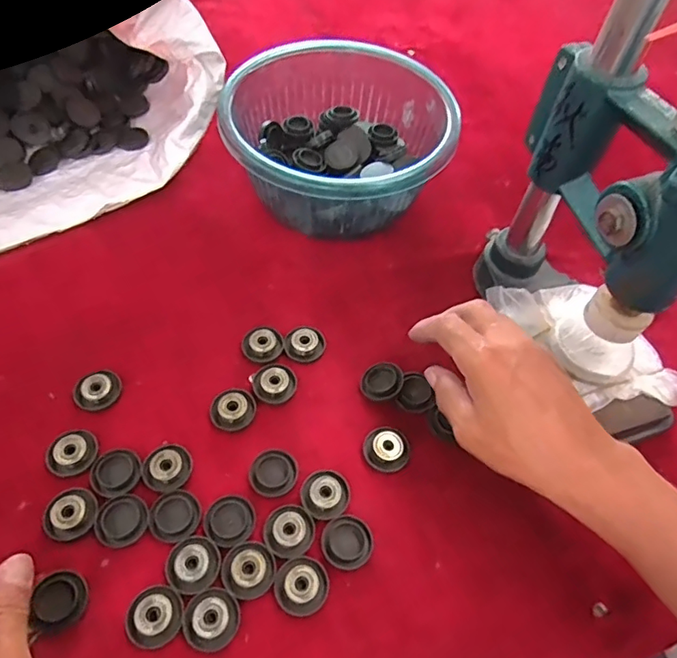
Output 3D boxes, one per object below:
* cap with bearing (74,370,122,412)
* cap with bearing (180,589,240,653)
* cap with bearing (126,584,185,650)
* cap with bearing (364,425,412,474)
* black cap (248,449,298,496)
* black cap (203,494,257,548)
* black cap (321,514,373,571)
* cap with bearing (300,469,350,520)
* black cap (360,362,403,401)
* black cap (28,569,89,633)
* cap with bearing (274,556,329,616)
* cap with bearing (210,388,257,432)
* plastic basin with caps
[{"bbox_3d":[-0.179,0.047,0.396,0.033,0.012,0.028,-31,63,-21],"label":"cap with bearing"},{"bbox_3d":[-0.076,0.174,0.316,0.033,0.007,0.031,1,56,-2],"label":"cap with bearing"},{"bbox_3d":[-0.110,0.170,0.315,0.033,0.009,0.033,1,56,-2],"label":"cap with bearing"},{"bbox_3d":[0.035,0.087,0.384,0.034,0.011,0.031,1,56,-2],"label":"cap with bearing"},{"bbox_3d":[-0.045,0.100,0.370,0.034,0.006,0.031,1,56,-2],"label":"black cap"},{"bbox_3d":[-0.072,0.127,0.350,0.033,0.004,0.033,1,56,-2],"label":"black cap"},{"bbox_3d":[0.006,0.140,0.348,0.033,0.005,0.032,1,56,-2],"label":"black cap"},{"bbox_3d":[-0.009,0.112,0.363,0.032,0.008,0.034,1,56,-2],"label":"cap with bearing"},{"bbox_3d":[0.034,0.041,0.410,0.032,0.012,0.027,-7,57,-8],"label":"black cap"},{"bbox_3d":[-0.166,0.161,0.317,0.027,0.009,0.031,-8,57,-8],"label":"black cap"},{"bbox_3d":[-0.023,0.160,0.331,0.032,0.005,0.033,1,56,-2],"label":"cap with bearing"},{"bbox_3d":[-0.078,0.059,0.392,0.033,0.009,0.029,-39,66,-25],"label":"cap with bearing"},{"bbox_3d":[-0.001,-0.181,0.507,0.200,0.102,0.200,1,56,-2],"label":"plastic basin with caps"}]

